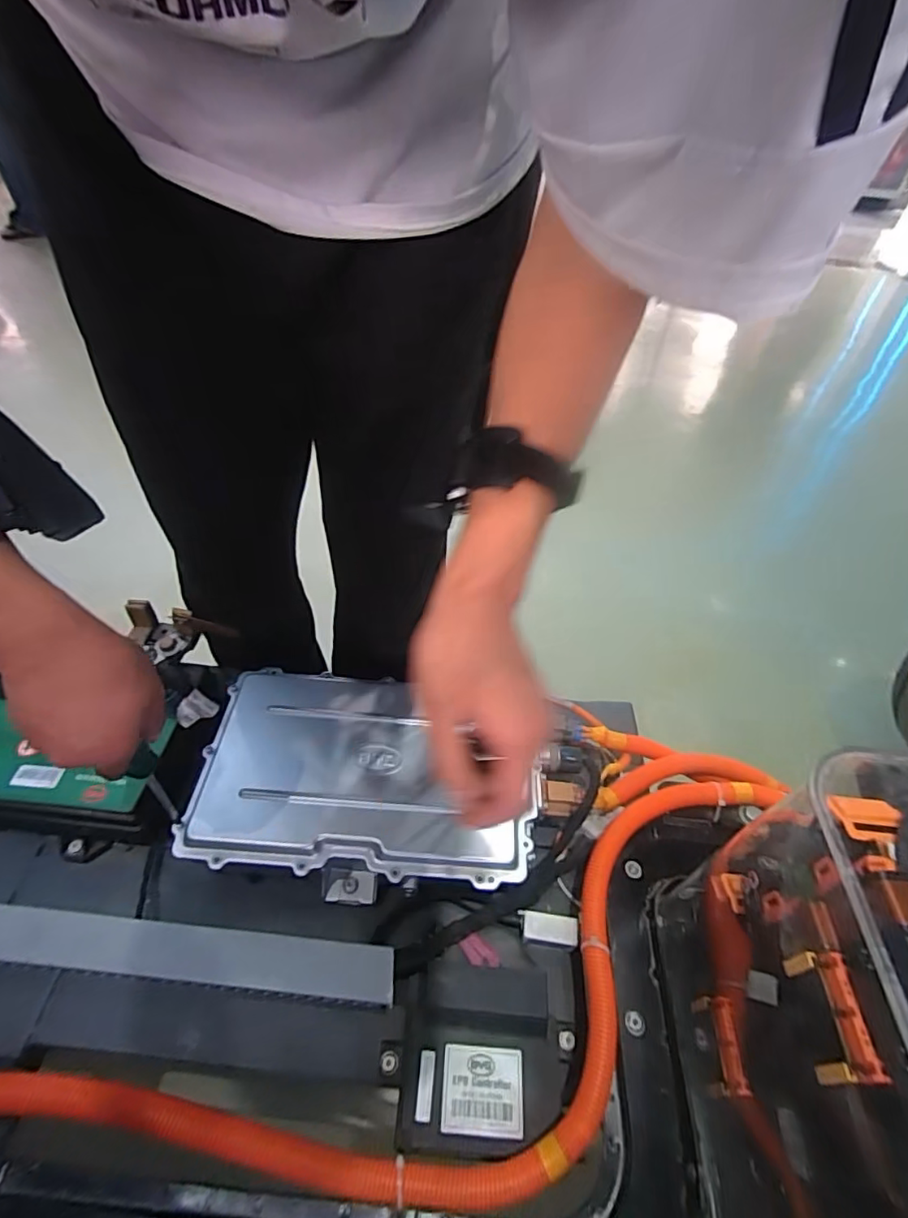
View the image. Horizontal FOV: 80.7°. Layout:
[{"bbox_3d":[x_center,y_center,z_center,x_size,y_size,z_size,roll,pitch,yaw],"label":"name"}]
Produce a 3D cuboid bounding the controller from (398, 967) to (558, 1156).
[{"bbox_3d":[0.022,0.354,0.434,0.129,0.035,0.125,3,46,-2],"label":"controller"}]

